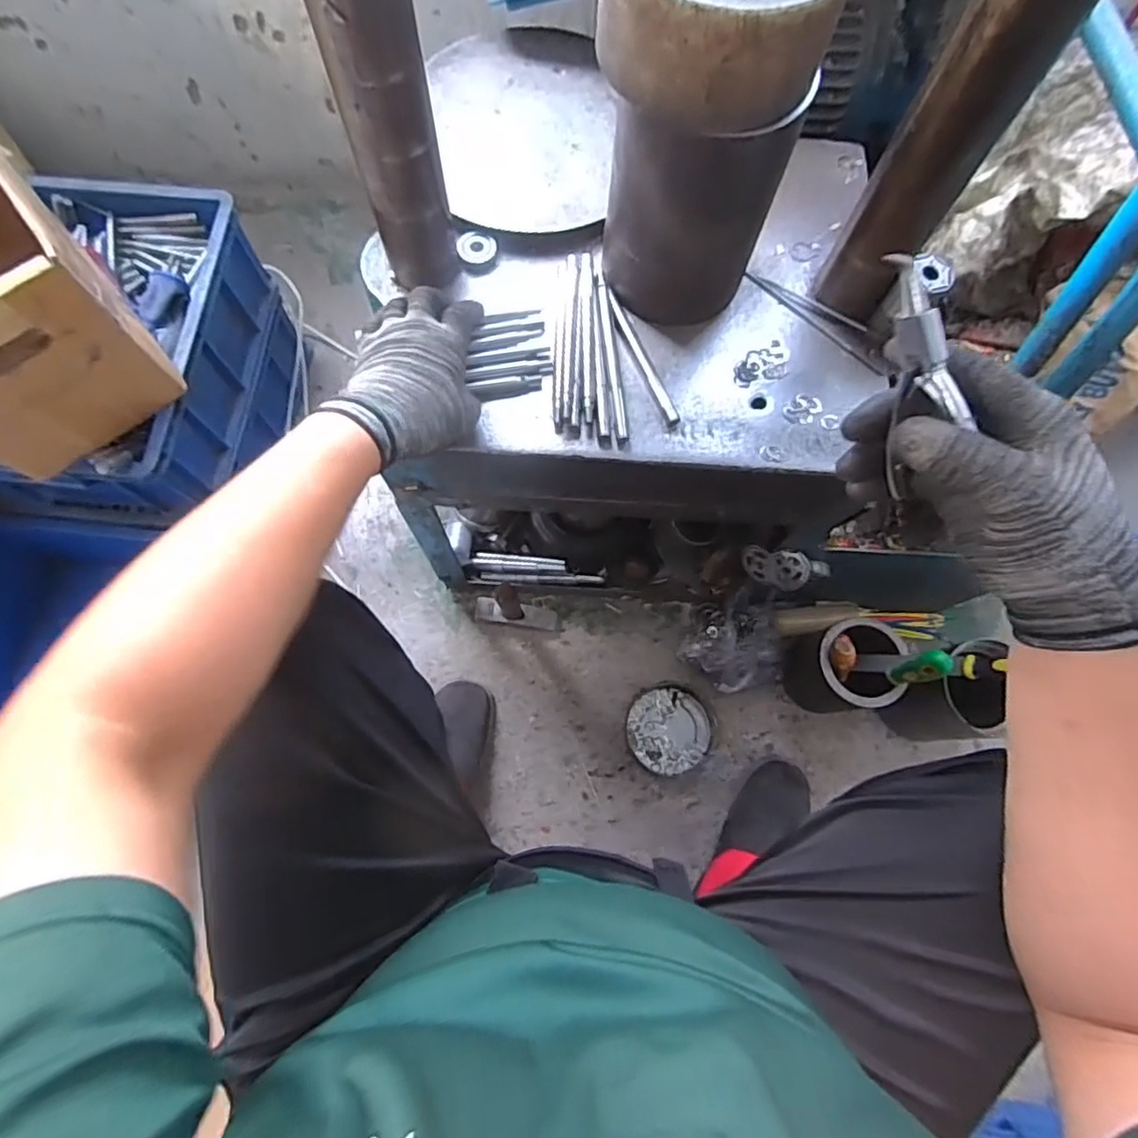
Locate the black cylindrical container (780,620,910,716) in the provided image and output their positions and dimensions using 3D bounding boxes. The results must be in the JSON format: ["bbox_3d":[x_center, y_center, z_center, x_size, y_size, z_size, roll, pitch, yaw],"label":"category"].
[{"bbox_3d":[0.365,0.135,0.847,0.101,0.176,0.105,1,72,-2],"label":"black cylindrical container"}]

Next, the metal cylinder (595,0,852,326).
[{"bbox_3d":[0.094,-0.322,0.474,0.139,0.252,0.132,15,73,3],"label":"metal cylinder"}]

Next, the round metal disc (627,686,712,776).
[{"bbox_3d":[0.142,0.229,0.894,0.112,0.009,0.116,1,72,-2],"label":"round metal disc"}]

